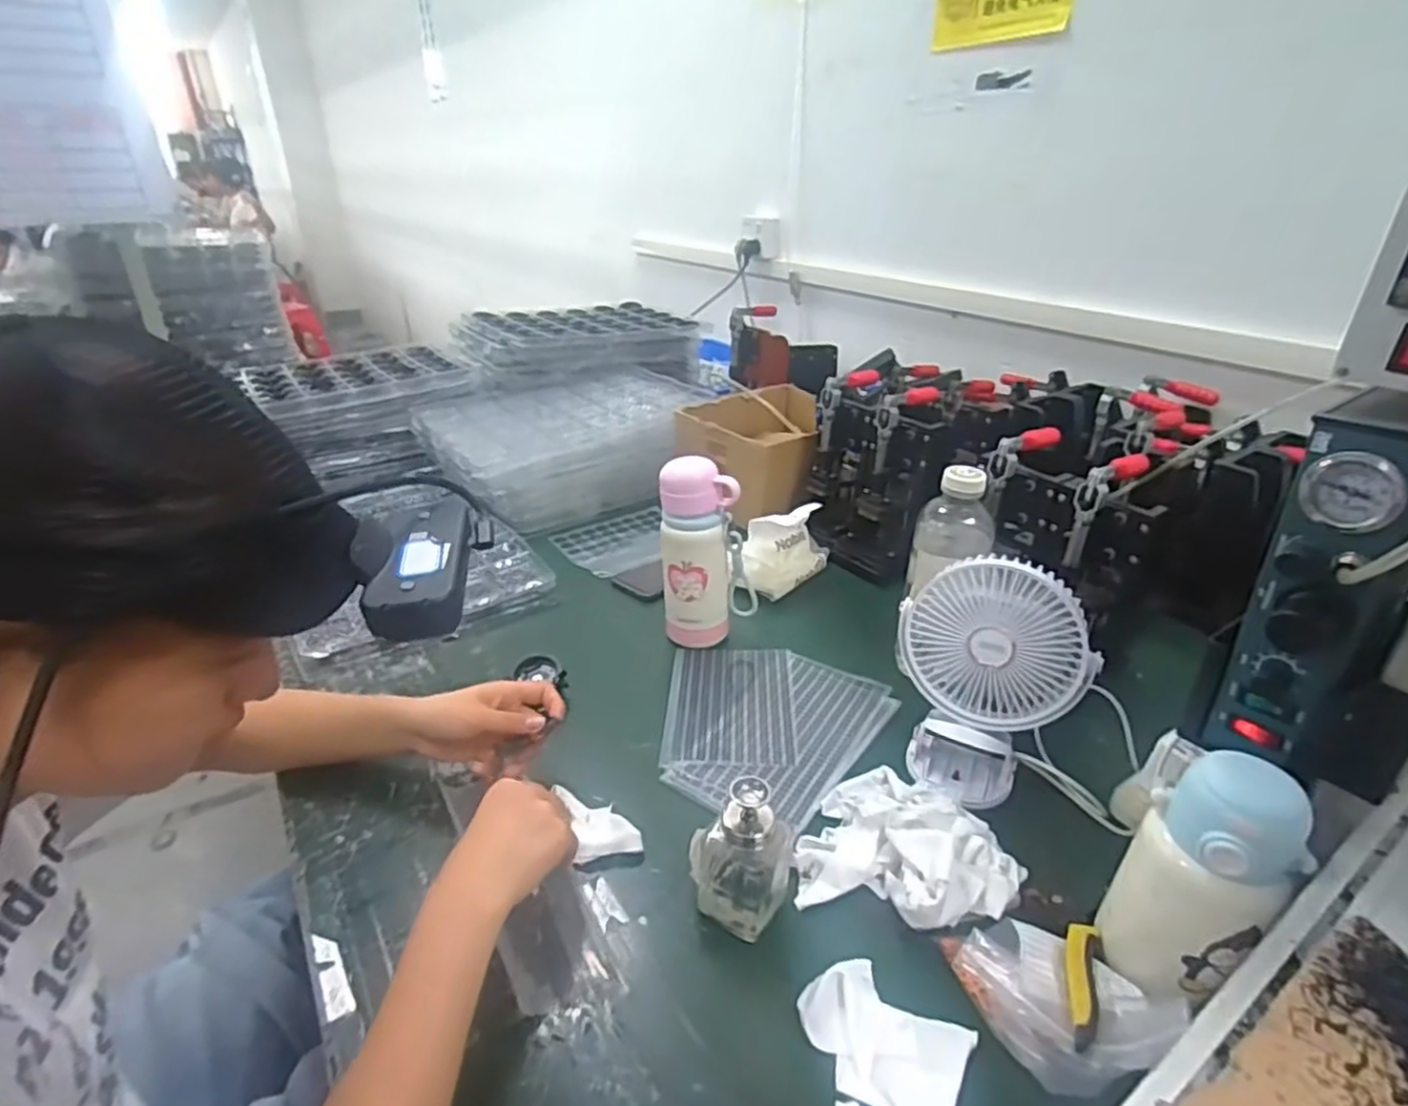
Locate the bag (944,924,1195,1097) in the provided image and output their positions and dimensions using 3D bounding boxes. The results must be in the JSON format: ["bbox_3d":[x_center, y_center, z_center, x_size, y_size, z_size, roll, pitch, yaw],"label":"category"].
[{"bbox_3d":[0.231,0.286,0.479,0.099,0.039,0.122,-16,32,-27],"label":"bag"}]

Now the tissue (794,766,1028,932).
[{"bbox_3d":[0.165,0.218,0.575,0.159,0.054,0.146,8,29,14],"label":"tissue"}]

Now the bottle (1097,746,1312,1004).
[{"bbox_3d":[0.316,0.208,0.460,0.082,0.156,0.072,25,37,38],"label":"bottle"}]

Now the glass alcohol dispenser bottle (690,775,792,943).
[{"bbox_3d":[0.031,0.209,0.526,0.062,0.116,0.066,15,32,25],"label":"glass alcohol dispenser bottle"}]

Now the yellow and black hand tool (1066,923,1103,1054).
[{"bbox_3d":[0.249,0.282,0.475,0.022,0.022,0.096,16,32,26],"label":"yellow and black hand tool"}]

